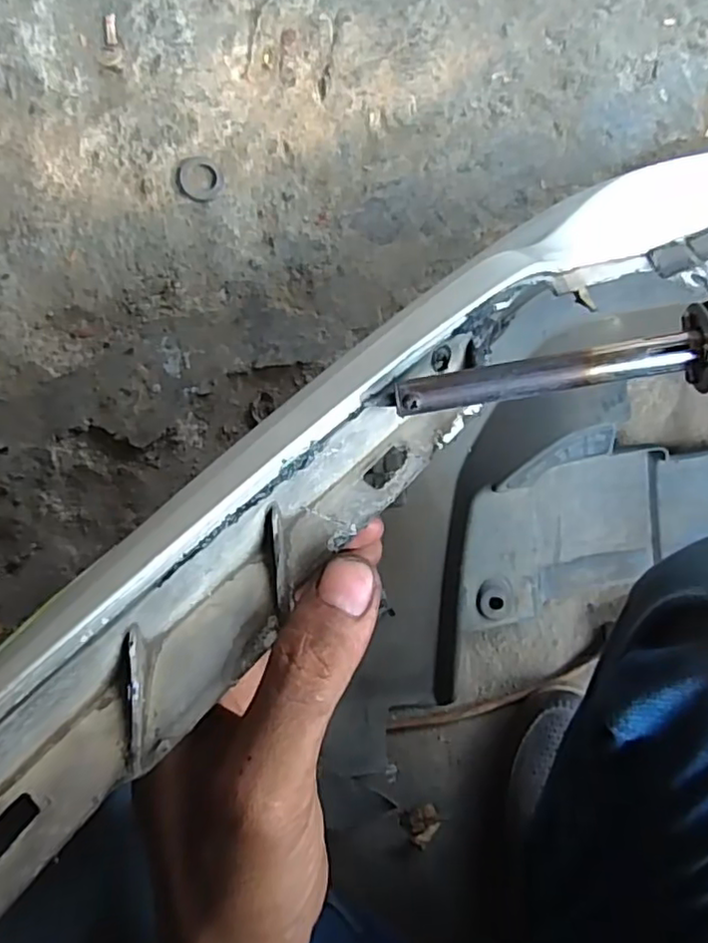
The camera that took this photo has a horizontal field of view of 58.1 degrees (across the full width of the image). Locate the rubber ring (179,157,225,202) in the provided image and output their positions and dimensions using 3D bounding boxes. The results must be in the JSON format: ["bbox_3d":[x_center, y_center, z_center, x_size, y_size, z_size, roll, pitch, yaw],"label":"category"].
[{"bbox_3d":[-0.153,-0.295,0.642,0.043,0.004,0.045,0,87,-2],"label":"rubber ring"}]

